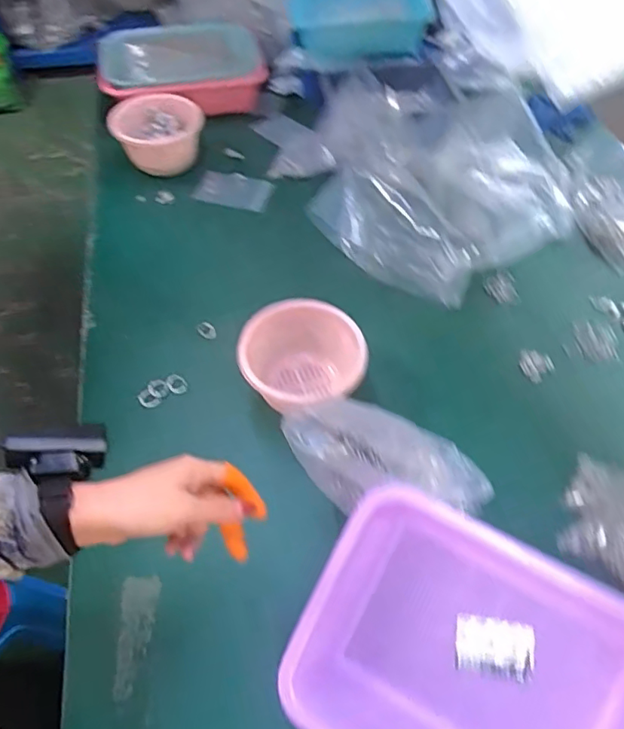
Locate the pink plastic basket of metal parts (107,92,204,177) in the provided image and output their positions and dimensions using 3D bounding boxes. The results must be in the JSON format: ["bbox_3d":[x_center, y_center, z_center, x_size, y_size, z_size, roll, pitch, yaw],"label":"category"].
[{"bbox_3d":[-0.267,-0.402,0.964,0.147,0.105,0.138,0,55,-1],"label":"pink plastic basket of metal parts"}]

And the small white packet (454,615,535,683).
[{"bbox_3d":[0.170,0.264,0.514,0.069,0.004,0.049,4,80,14],"label":"small white packet"}]

